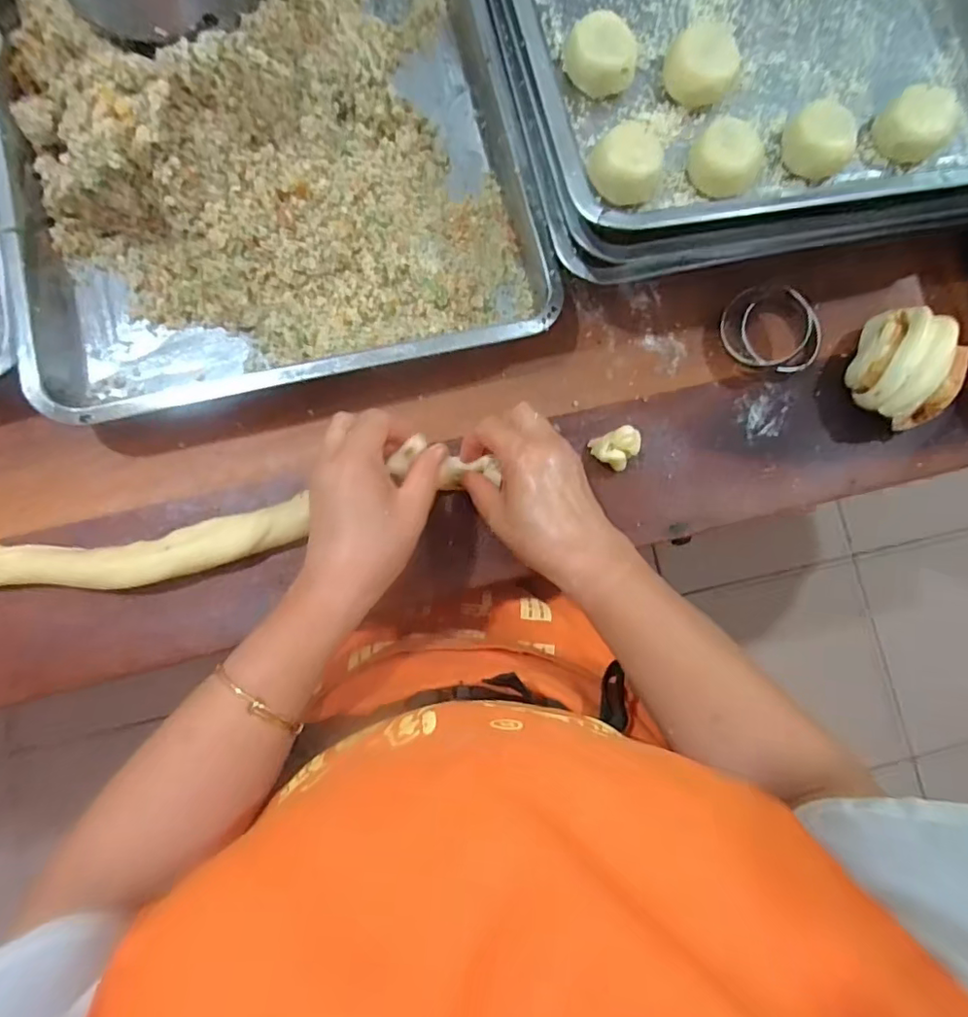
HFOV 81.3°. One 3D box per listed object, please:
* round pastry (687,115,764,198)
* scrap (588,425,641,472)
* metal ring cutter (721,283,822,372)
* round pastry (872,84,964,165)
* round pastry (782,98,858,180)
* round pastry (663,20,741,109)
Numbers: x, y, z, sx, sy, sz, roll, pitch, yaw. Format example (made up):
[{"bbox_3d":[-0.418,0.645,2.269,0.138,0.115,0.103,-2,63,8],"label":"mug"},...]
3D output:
[{"bbox_3d":[0.180,-0.256,0.412,0.055,0.026,0.050,1,82,-4],"label":"round pastry"},{"bbox_3d":[0.106,-0.046,0.446,0.035,0.021,0.030,-19,84,-6],"label":"scrap"},{"bbox_3d":[0.237,-0.144,0.463,0.081,0.028,0.063,38,82,1],"label":"metal ring cutter"},{"bbox_3d":[0.332,-0.294,0.434,0.048,0.029,0.056,38,82,1],"label":"round pastry"},{"bbox_3d":[0.249,-0.273,0.426,0.048,0.034,0.049,1,82,-4],"label":"round pastry"},{"bbox_3d":[0.162,-0.331,0.426,0.047,0.029,0.051,1,82,-4],"label":"round pastry"}]

